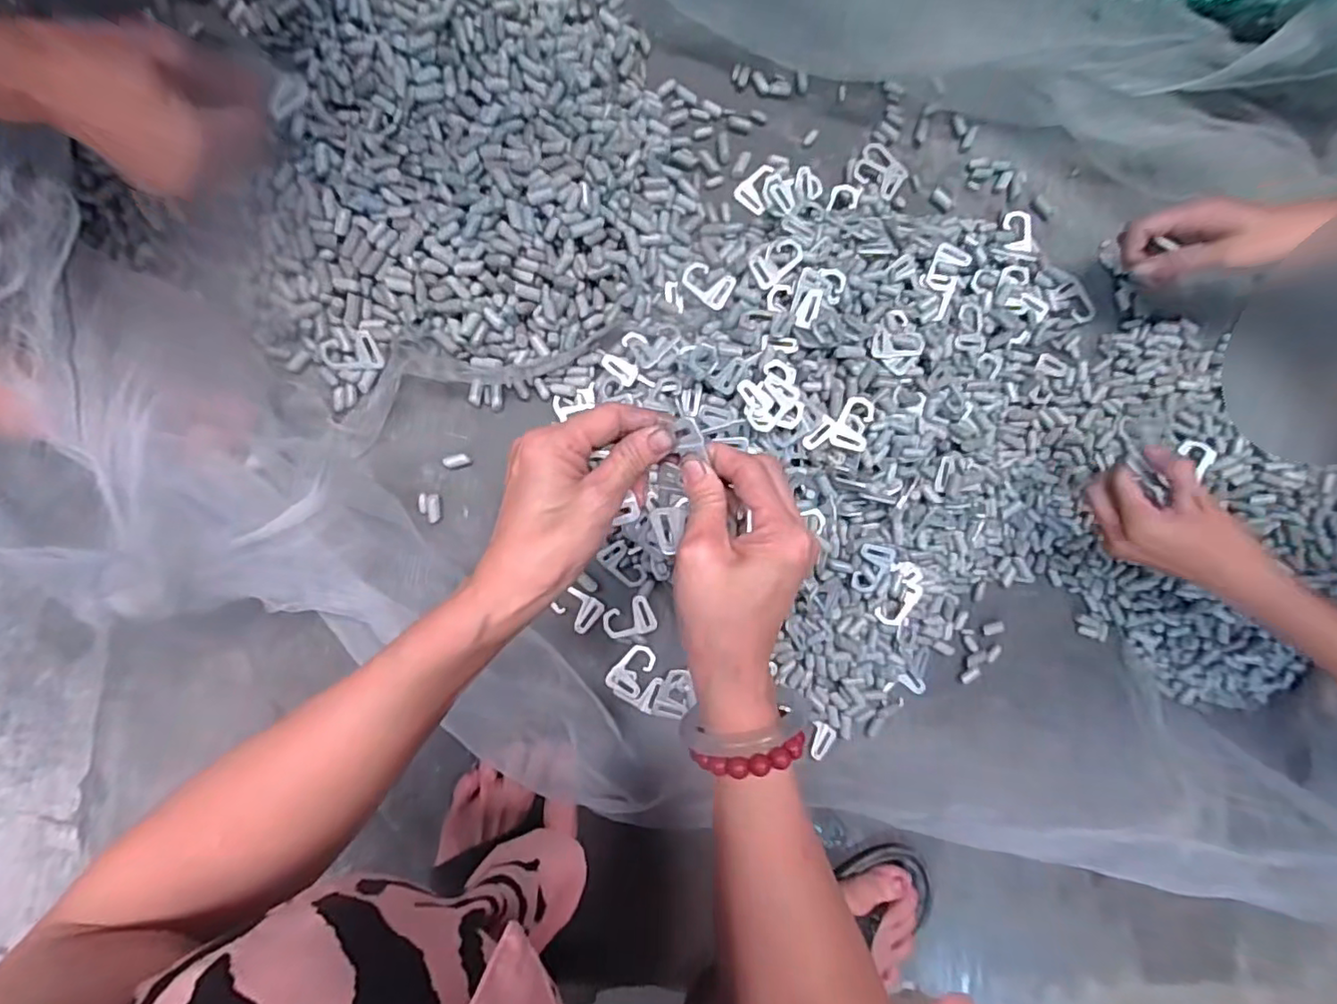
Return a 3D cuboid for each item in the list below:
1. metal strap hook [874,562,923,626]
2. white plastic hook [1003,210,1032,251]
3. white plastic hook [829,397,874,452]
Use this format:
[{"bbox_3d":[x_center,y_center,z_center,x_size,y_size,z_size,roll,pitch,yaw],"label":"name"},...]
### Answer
[{"bbox_3d":[0.202,0.080,0.520,0.030,0.008,0.056,27,86,-9],"label":"metal strap hook"},{"bbox_3d":[0.315,-0.243,0.542,0.025,0.006,0.044,4,79,8],"label":"white plastic hook"},{"bbox_3d":[0.147,-0.063,0.485,0.030,0.010,0.042,18,88,-9],"label":"white plastic hook"}]

